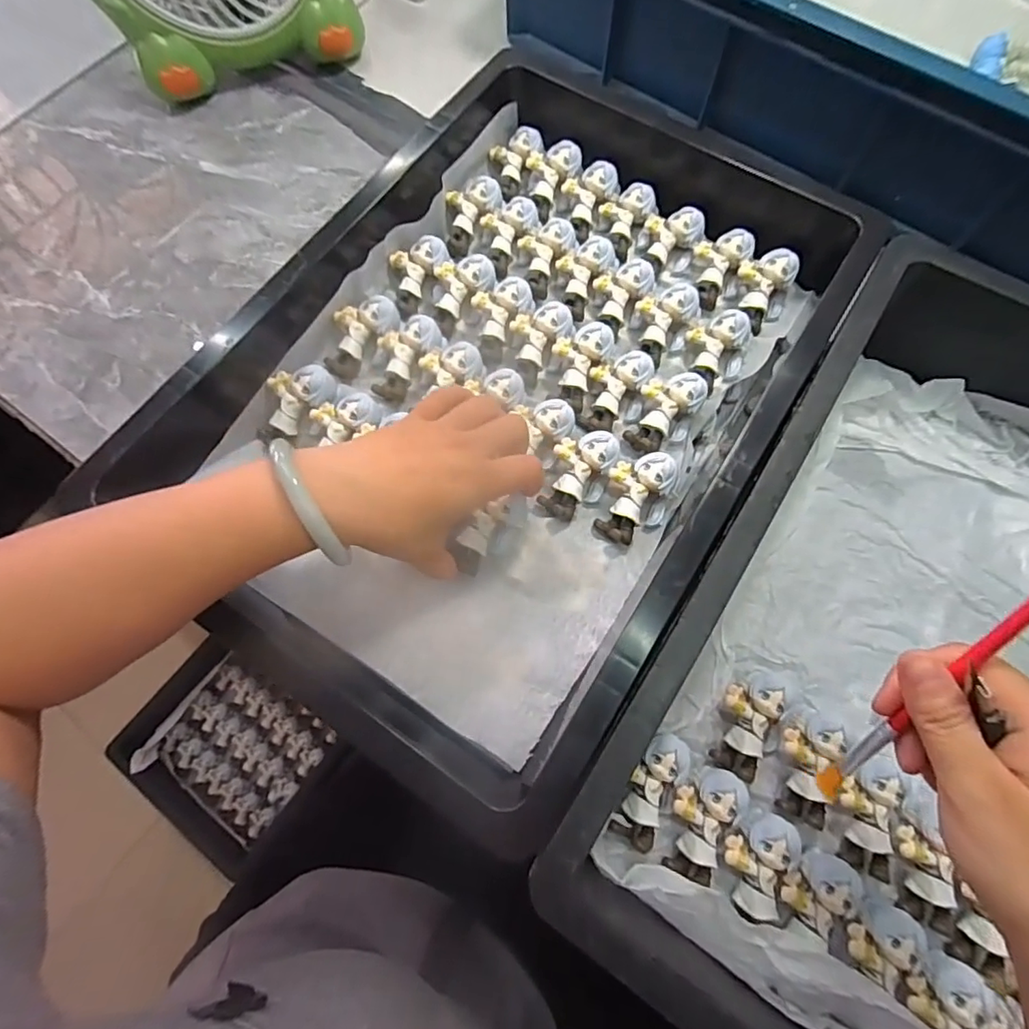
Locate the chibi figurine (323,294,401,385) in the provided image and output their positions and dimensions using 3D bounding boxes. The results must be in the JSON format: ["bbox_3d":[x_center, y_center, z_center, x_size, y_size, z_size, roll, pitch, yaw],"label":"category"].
[{"bbox_3d":[-0.111,-0.126,0.378,0.037,0.022,0.065,38,99,12],"label":"chibi figurine"}]

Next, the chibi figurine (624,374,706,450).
[{"bbox_3d":[0.101,-0.069,0.361,0.038,0.025,0.053,31,75,10],"label":"chibi figurine"}]

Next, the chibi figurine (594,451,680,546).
[{"bbox_3d":[0.078,-0.011,0.342,0.040,0.030,0.056,23,74,8],"label":"chibi figurine"}]

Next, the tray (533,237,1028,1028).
[{"bbox_3d":[0.255,0.080,0.306,0.308,0.089,0.448,31,75,10],"label":"tray"}]

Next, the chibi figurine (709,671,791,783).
[{"bbox_3d":[0.139,0.121,0.323,0.032,0.024,0.065,28,74,9],"label":"chibi figurine"}]

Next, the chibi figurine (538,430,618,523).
[{"bbox_3d":[0.041,-0.025,0.348,0.037,0.026,0.058,22,73,7],"label":"chibi figurine"}]

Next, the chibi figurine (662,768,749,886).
[{"bbox_3d":[0.105,0.173,0.302,0.034,0.018,0.060,26,74,9],"label":"chibi figurine"}]

